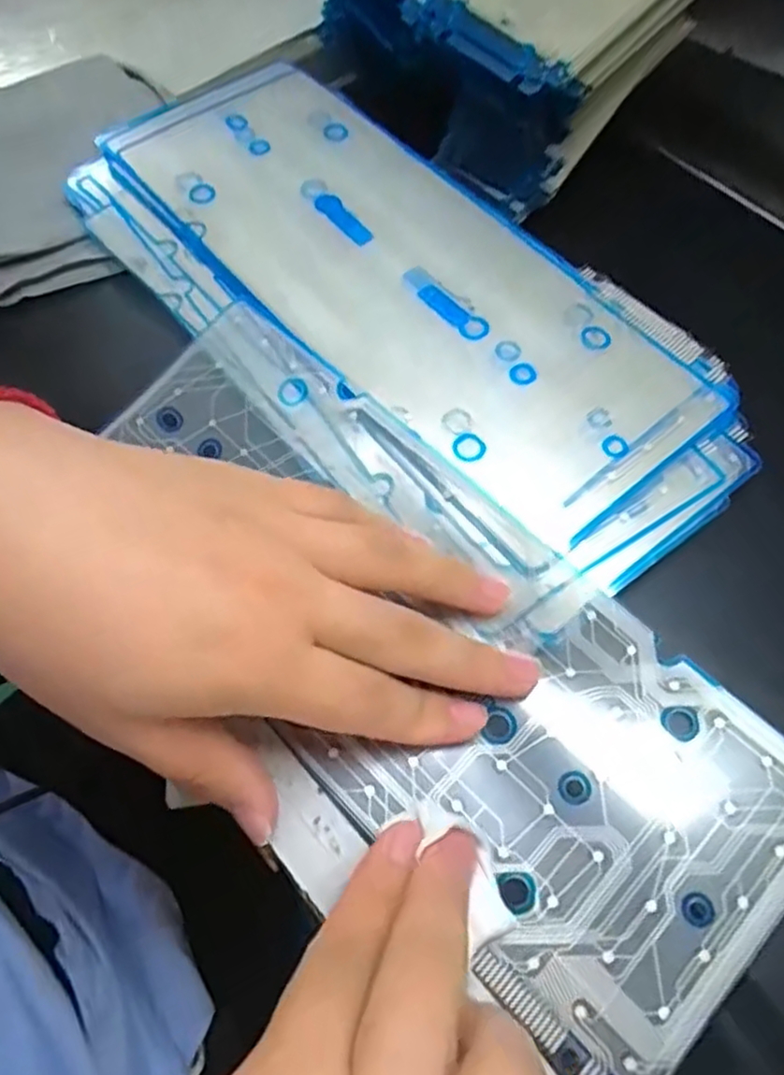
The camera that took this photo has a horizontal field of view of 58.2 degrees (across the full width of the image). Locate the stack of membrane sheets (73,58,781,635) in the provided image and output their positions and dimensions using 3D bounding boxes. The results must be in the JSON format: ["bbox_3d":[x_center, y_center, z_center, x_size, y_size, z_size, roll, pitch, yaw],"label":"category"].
[{"bbox_3d":[-0.005,-0.108,0.299,0.144,0.013,0.310,-36,68,-15],"label":"stack of membrane sheets"}]

